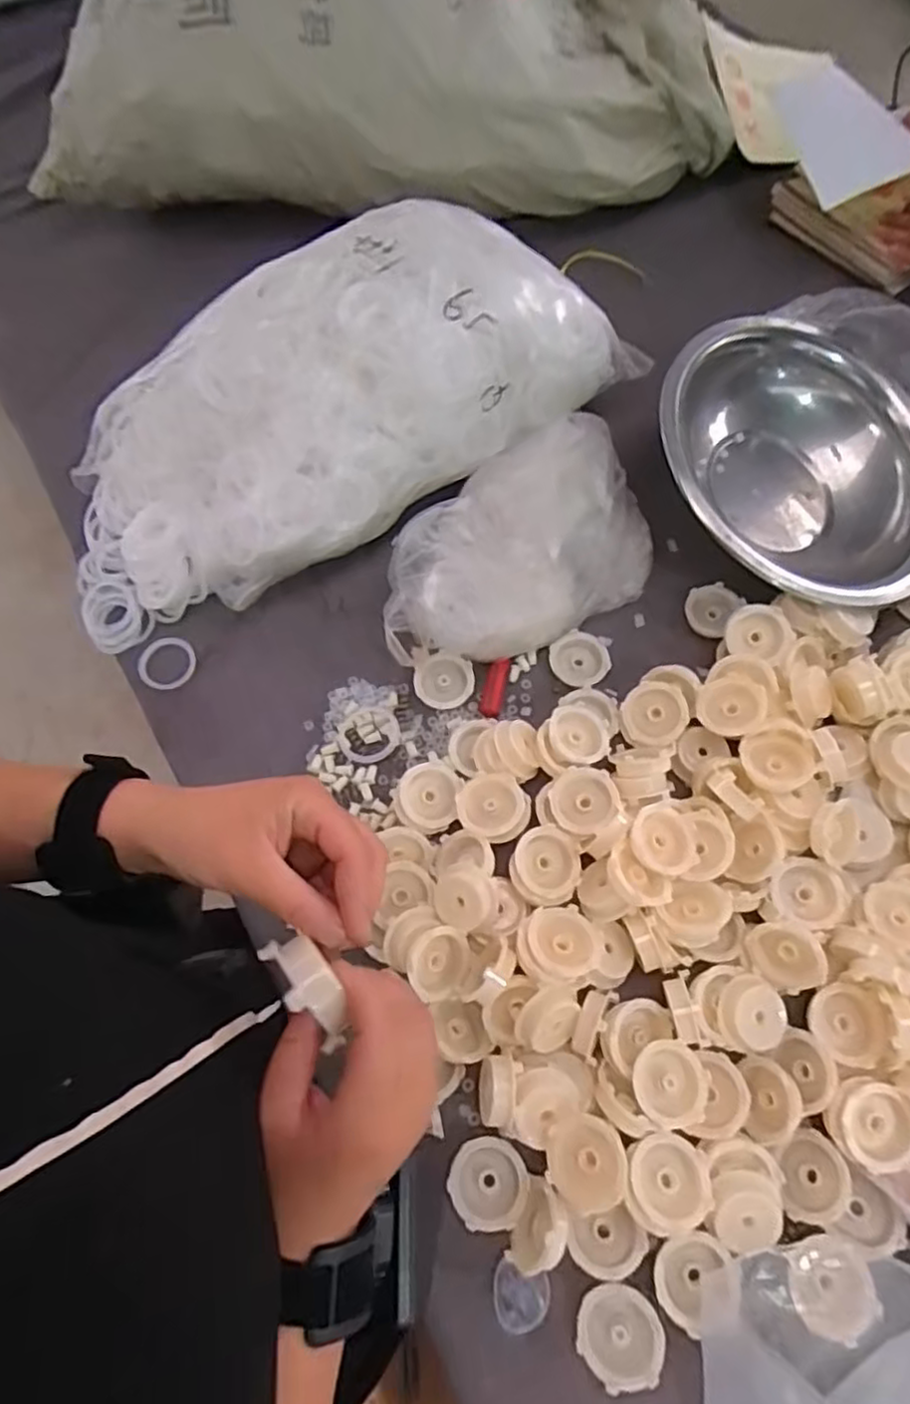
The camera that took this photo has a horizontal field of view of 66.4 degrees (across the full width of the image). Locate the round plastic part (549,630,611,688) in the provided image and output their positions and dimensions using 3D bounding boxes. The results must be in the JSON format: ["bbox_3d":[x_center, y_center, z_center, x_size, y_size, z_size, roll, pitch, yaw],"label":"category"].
[{"bbox_3d":[0.116,-0.039,0.648,0.050,0.017,0.056,-10,68,-3],"label":"round plastic part"}]

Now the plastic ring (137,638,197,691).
[{"bbox_3d":[-0.274,-0.036,0.661,0.058,0.008,0.053,-2,75,8],"label":"plastic ring"}]

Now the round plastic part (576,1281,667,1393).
[{"bbox_3d":[0.107,0.414,0.454,0.054,0.018,0.052,0,67,1],"label":"round plastic part"}]

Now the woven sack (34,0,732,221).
[{"bbox_3d":[-0.070,-0.766,0.784,0.744,0.233,0.377,1,67,2],"label":"woven sack"}]

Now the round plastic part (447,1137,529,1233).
[{"bbox_3d":[0.023,0.339,0.490,0.053,0.021,0.052,0,67,1],"label":"round plastic part"}]

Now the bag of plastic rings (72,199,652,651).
[{"bbox_3d":[-0.111,-0.285,0.661,0.577,0.179,0.230,-26,69,-9],"label":"bag of plastic rings"}]

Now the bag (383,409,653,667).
[{"bbox_3d":[0.055,-0.145,0.657,0.293,0.075,0.186,-33,70,-12],"label":"bag"}]

